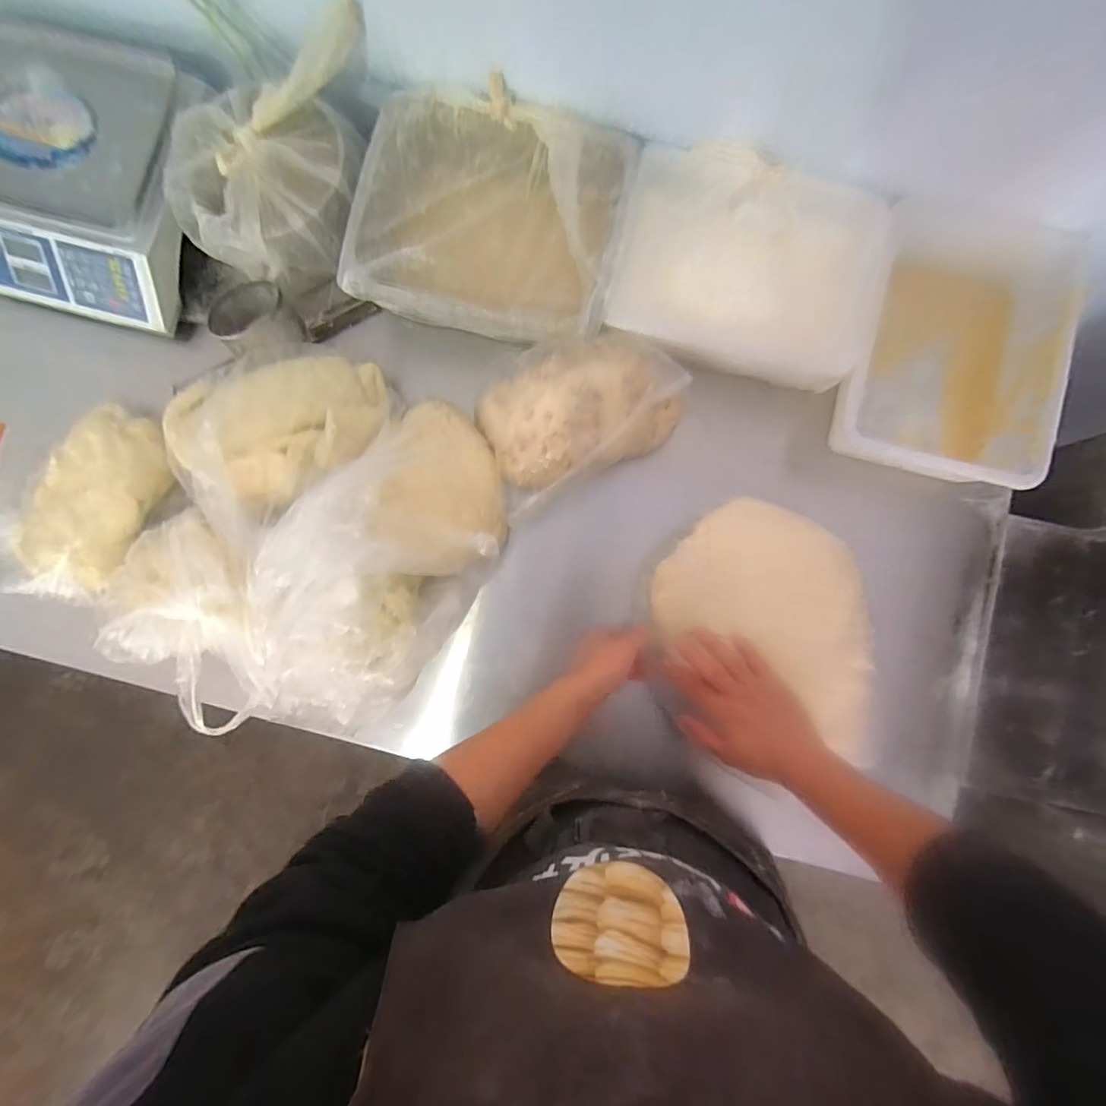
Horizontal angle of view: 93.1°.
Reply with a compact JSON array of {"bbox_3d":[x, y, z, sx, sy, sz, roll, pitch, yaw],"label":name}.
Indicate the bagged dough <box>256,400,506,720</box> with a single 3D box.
[{"bbox_3d":[-0.176,-0.002,0.580,0.188,0.173,0.375,26,86,4],"label":"bagged dough"}]

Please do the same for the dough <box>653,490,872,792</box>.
[{"bbox_3d":[0.256,0.099,0.626,0.243,0.032,0.316,-9,85,1],"label":"dough"}]

